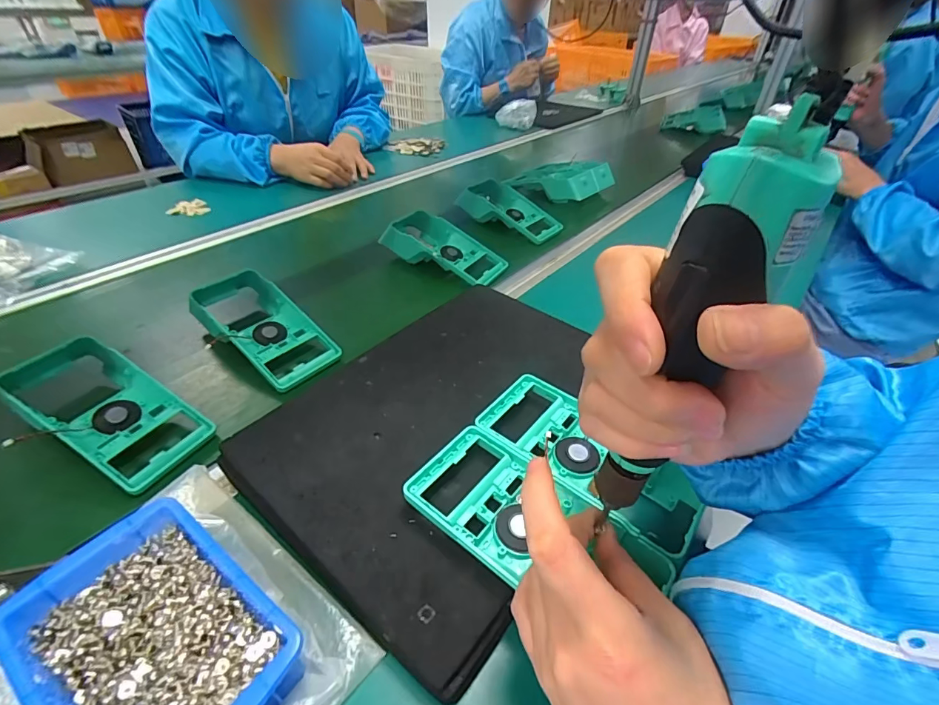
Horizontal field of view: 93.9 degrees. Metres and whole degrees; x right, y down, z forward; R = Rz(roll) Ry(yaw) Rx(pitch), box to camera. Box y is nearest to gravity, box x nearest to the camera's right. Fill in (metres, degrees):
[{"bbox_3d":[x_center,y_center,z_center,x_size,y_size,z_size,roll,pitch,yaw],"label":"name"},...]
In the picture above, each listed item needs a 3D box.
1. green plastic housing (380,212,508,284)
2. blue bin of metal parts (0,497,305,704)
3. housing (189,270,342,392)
[{"bbox_3d":[-0.039,-0.158,0.656,0.189,0.043,0.087,24,42,20],"label":"green plastic housing"},{"bbox_3d":[-0.170,0.163,0.243,0.153,0.044,0.098,30,45,26],"label":"blue bin of metal parts"},{"bbox_3d":[-0.243,-0.031,0.500,0.202,0.048,0.090,33,46,28],"label":"housing"}]

